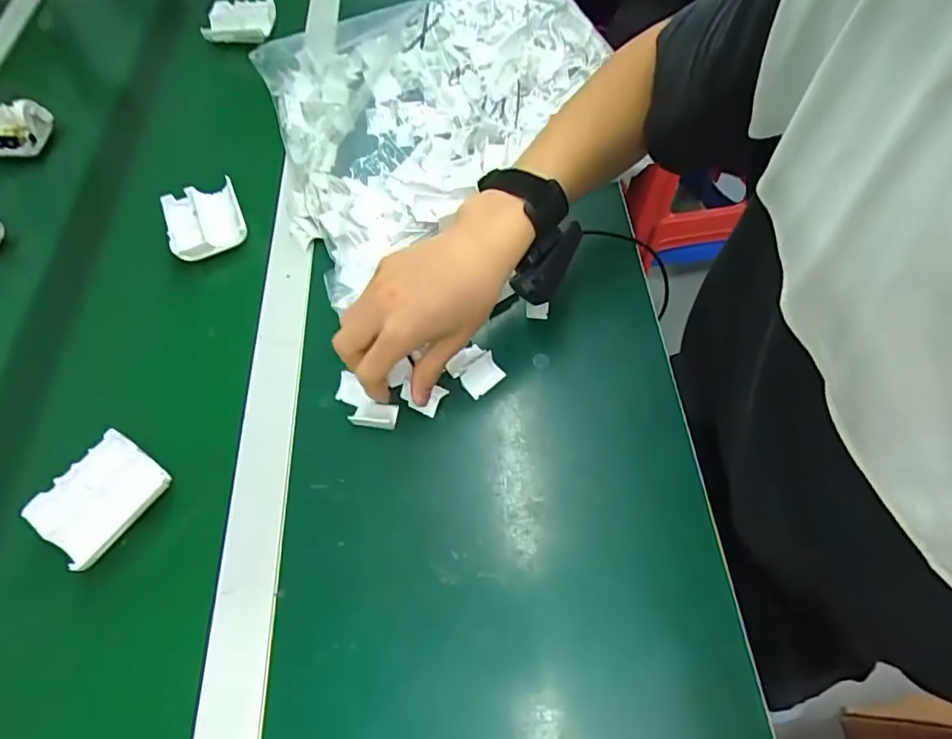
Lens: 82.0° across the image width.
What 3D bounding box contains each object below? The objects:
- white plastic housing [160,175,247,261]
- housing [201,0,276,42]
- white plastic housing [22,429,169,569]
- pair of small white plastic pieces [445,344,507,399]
[{"bbox_3d":[-0.262,-0.145,0.530,0.069,0.017,0.083,-22,61,-9],"label":"white plastic housing"},{"bbox_3d":[-0.312,-0.457,0.718,0.089,0.035,0.054,1,59,1],"label":"housing"},{"bbox_3d":[-0.271,0.091,0.394,0.066,0.012,0.079,31,66,19],"label":"white plastic housing"},{"bbox_3d":[0.000,0.000,0.439,0.033,0.007,0.038,-43,84,-7],"label":"pair of small white plastic pieces"}]

